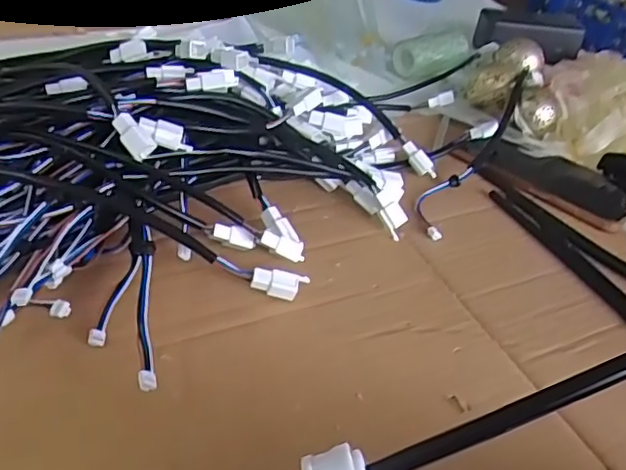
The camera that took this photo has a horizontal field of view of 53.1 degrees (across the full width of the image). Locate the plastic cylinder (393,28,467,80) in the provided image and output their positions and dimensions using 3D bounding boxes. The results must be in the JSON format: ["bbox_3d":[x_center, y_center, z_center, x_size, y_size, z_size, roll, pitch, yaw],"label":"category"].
[{"bbox_3d":[0.140,-0.208,0.739,0.096,0.047,0.047,-19,47,-28],"label":"plastic cylinder"}]

